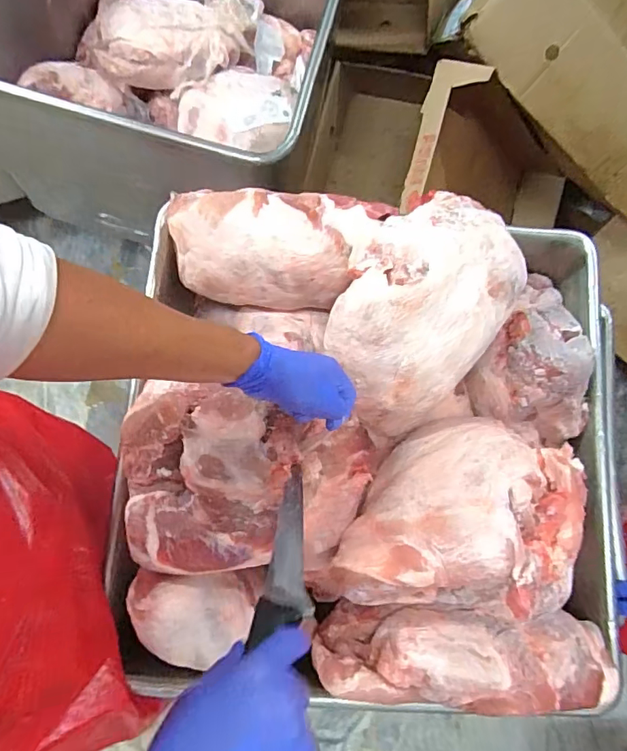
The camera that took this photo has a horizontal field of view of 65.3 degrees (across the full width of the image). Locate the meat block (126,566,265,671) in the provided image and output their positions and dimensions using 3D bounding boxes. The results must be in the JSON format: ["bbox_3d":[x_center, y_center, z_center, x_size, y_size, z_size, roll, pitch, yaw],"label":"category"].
[{"bbox_3d":[-0.144,0.278,0.562,0.158,0.069,0.108,1,77,-1],"label":"meat block"}]

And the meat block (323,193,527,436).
[{"bbox_3d":[0.134,-0.096,0.628,0.203,0.124,0.304,37,79,7],"label":"meat block"}]

